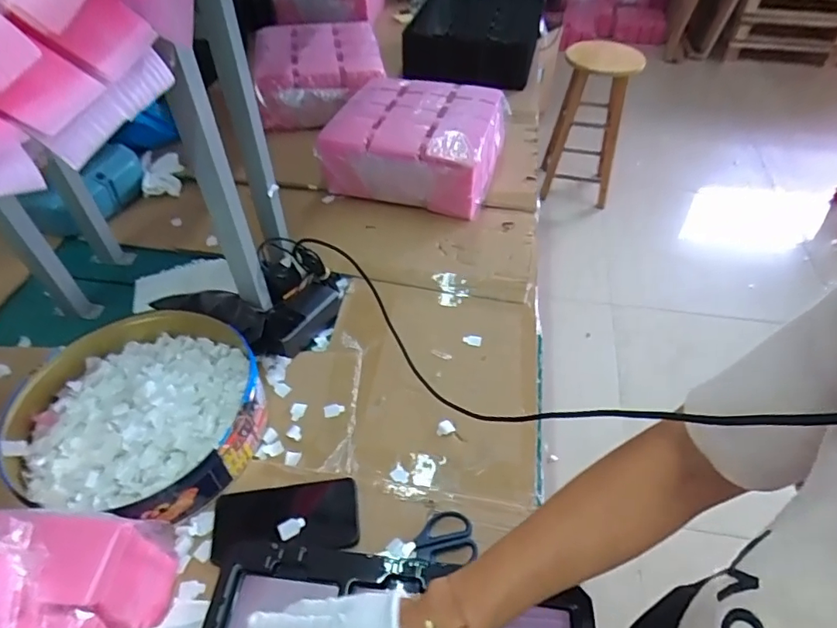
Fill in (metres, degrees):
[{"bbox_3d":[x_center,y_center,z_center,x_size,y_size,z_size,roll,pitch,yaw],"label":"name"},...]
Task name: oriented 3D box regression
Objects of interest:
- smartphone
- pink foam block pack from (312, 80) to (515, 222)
[{"bbox_3d":[-0.158,0.242,0.624,0.167,0.015,0.077,-5,48,-5],"label":"smartphone"},{"bbox_3d":[0.008,-0.355,1.083,0.301,0.155,0.325,14,49,12],"label":"pink foam block pack"}]

